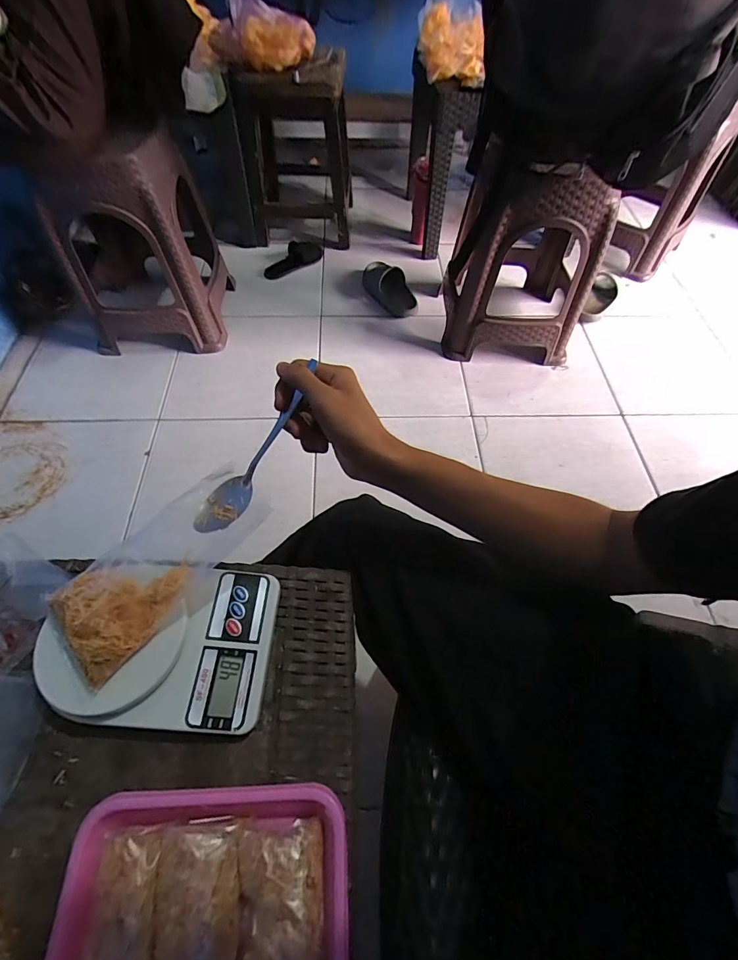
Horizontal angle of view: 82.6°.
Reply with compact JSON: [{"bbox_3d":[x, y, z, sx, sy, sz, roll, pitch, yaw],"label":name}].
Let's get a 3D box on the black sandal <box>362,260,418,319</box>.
[{"bbox_3d":[0.060,-0.613,1.319,0.115,0.076,0.252,-32,65,-19],"label":"black sandal"}]

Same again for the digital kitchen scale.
[{"bbox_3d":[-0.172,0.134,0.352,0.173,0.033,0.126,4,61,1],"label":"digital kitchen scale"}]

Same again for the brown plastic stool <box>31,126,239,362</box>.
[{"bbox_3d":[-0.568,-0.615,1.066,0.311,0.449,0.343,-2,59,-3],"label":"brown plastic stool"}]

